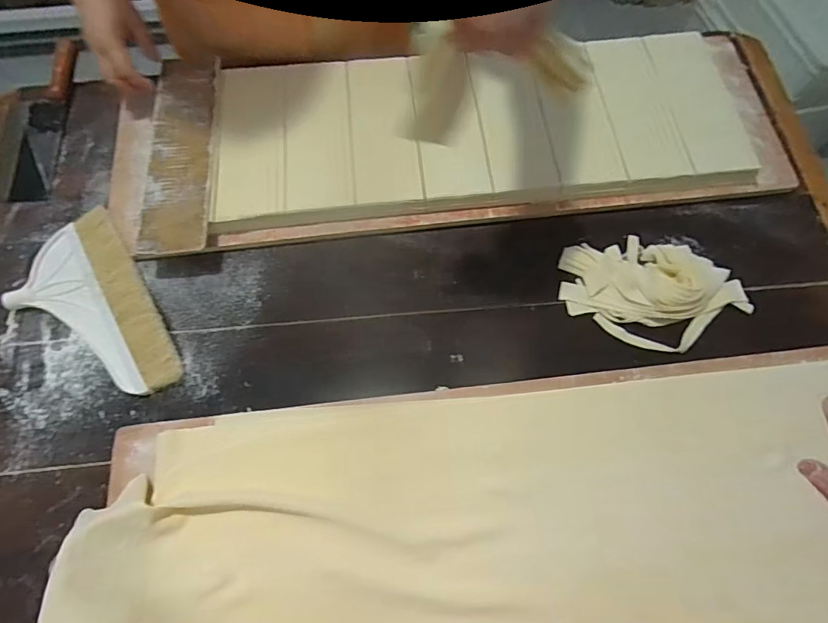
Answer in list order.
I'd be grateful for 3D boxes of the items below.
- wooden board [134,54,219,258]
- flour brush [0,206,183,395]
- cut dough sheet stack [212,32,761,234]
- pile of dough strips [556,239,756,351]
[{"bbox_3d":[-0.328,-0.230,0.653,0.086,0.009,0.336,-5,68,-2],"label":"wooden board"},{"bbox_3d":[-0.415,0.007,0.602,0.146,0.032,0.271,-35,73,-12],"label":"flour brush"},{"bbox_3d":[0.099,-0.279,0.686,0.764,0.035,0.277,-7,69,-3],"label":"cut dough sheet stack"},{"bbox_3d":[0.320,-0.028,0.616,0.236,0.032,0.153,12,69,5],"label":"pile of dough strips"}]

